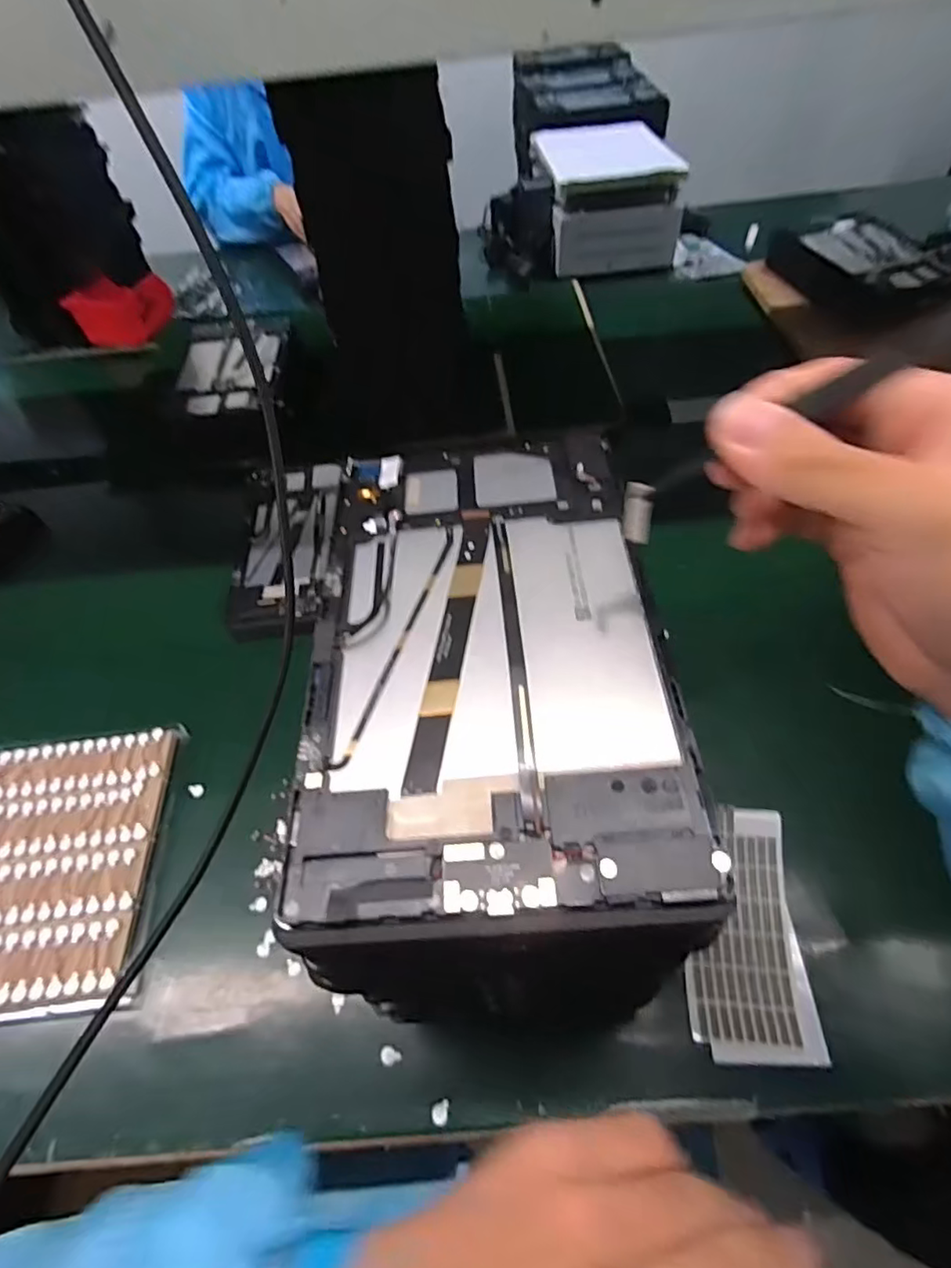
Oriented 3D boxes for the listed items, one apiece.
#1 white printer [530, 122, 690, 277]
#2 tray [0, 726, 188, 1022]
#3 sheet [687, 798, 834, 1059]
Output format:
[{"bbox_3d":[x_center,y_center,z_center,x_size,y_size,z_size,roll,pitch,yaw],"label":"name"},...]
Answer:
[{"bbox_3d":[0.217,-0.784,1.020,0.199,0.132,0.340,-6,54,-1],"label":"white printer"},{"bbox_3d":[-0.328,0.173,0.450,0.162,0.010,0.206,-7,56,0],"label":"tray"},{"bbox_3d":[0.179,0.196,0.389,0.077,0.028,0.147,-1,54,2],"label":"sheet"}]

